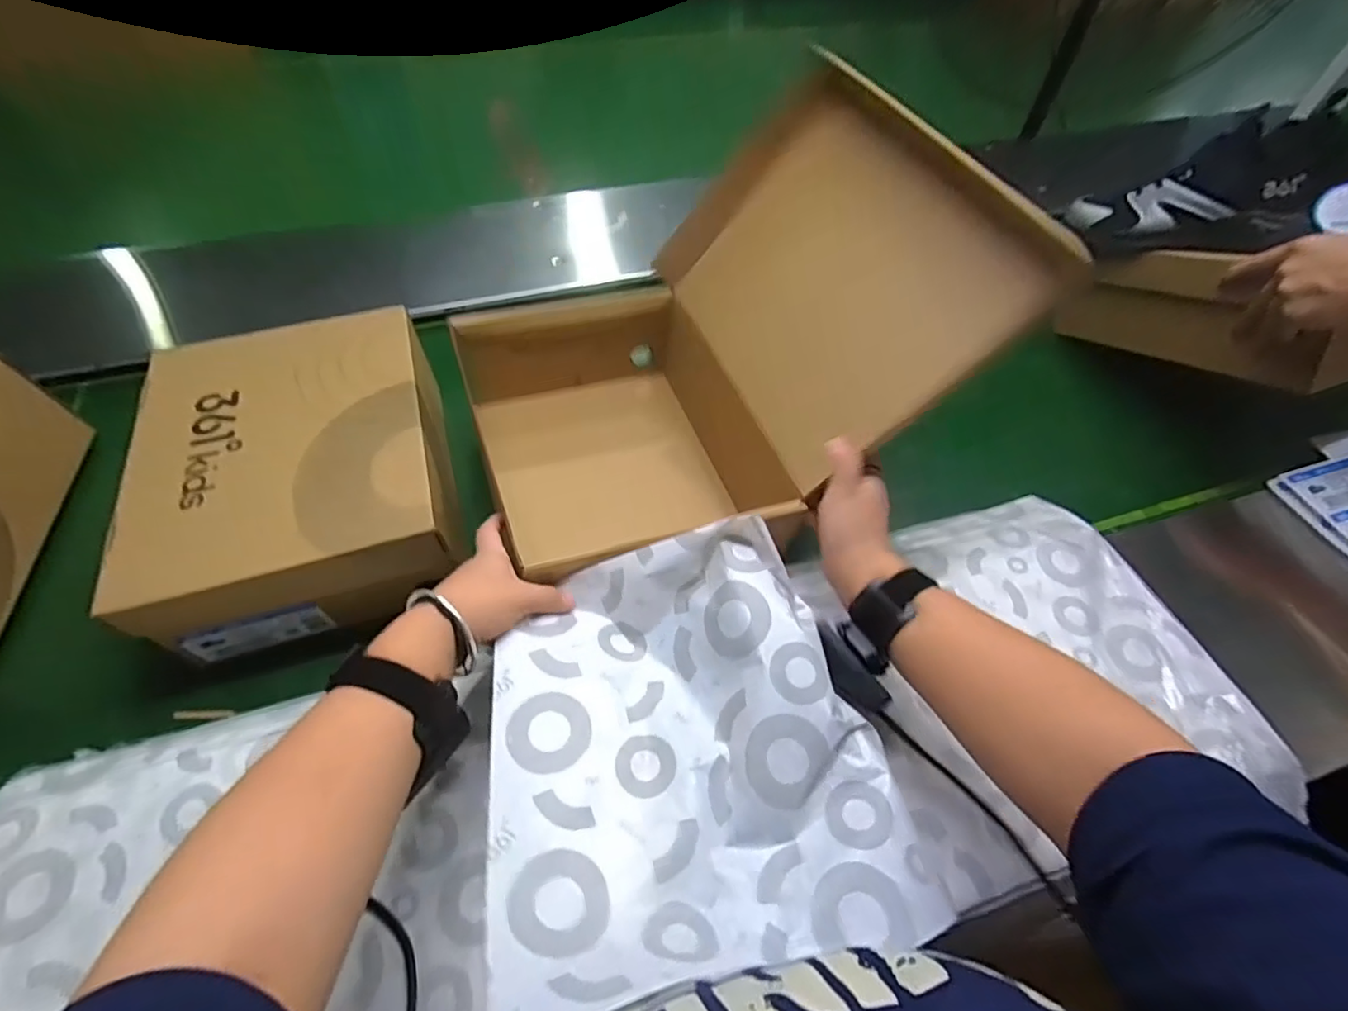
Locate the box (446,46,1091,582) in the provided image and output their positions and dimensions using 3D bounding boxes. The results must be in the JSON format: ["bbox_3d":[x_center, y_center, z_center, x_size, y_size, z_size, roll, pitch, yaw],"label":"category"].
[{"bbox_3d":[0.004,-0.138,0.511,0.360,0.307,0.274,-13,56,-11],"label":"box"}]

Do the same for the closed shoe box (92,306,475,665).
[{"bbox_3d":[-0.341,-0.032,0.545,0.237,0.115,0.273,-14,56,-11],"label":"closed shoe box"}]

